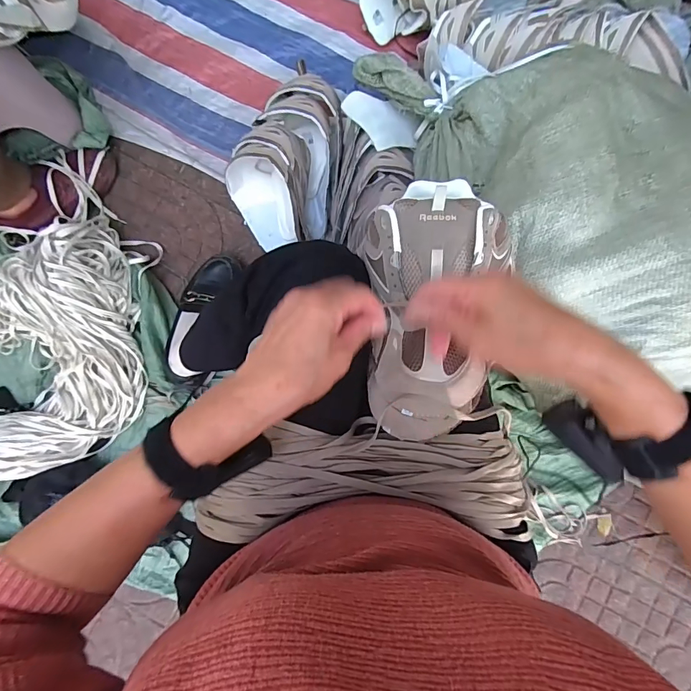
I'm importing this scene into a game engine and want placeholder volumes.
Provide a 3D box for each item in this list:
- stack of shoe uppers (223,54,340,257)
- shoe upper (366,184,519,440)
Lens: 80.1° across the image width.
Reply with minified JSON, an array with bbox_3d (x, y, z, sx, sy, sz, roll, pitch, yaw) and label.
[{"bbox_3d":[-0.103,-0.338,0.739,0.201,0.155,0.270,16,84,0],"label":"stack of shoe uppers"},{"bbox_3d":[0.086,-0.042,0.396,0.133,0.074,0.257,6,85,-1],"label":"shoe upper"}]

